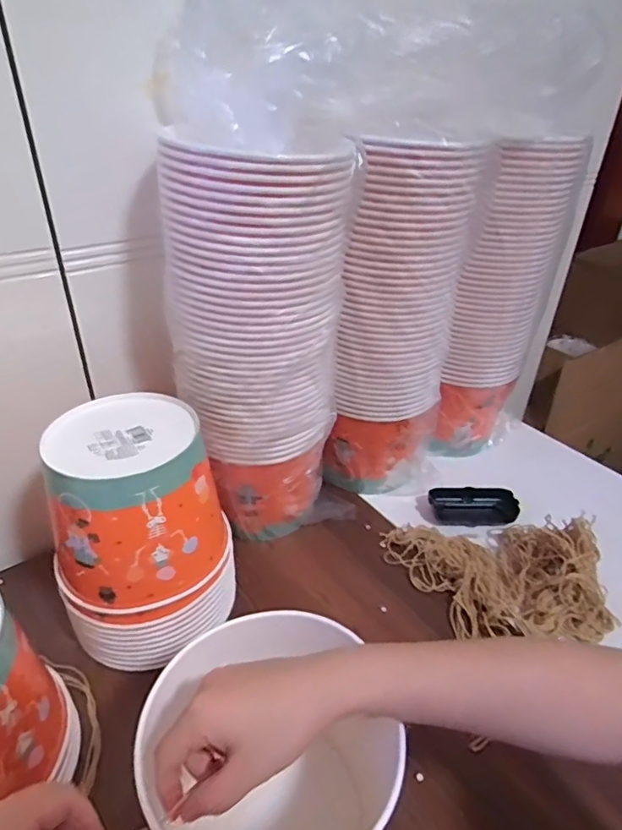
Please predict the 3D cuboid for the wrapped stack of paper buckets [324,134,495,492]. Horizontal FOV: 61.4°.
[{"bbox_3d":[0.102,-0.083,0.611,0.131,0.416,0.146,12,36,15],"label":"wrapped stack of paper buckets"}]

